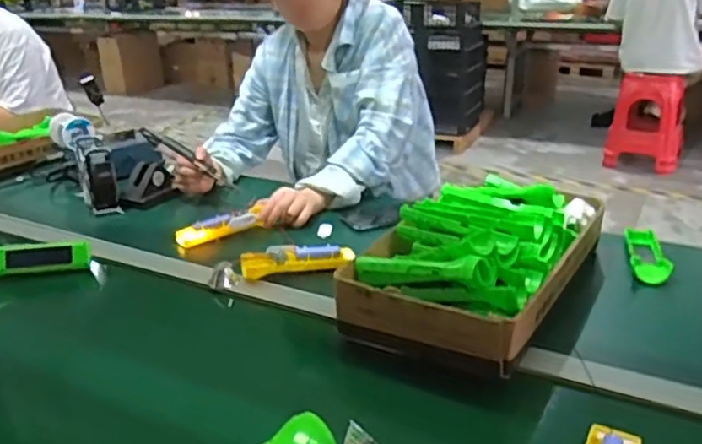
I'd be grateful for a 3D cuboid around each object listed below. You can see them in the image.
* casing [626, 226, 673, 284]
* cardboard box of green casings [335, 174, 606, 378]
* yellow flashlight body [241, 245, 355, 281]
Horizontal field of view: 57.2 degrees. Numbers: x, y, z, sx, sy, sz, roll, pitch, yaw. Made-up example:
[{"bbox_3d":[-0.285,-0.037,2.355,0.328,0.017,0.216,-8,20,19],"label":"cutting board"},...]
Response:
[{"bbox_3d":[0.434,0.043,0.948,0.050,0.021,0.167,5,25,16],"label":"casing"},{"bbox_3d":[0.166,0.033,0.844,0.231,0.095,0.381,13,28,30],"label":"cardboard box of green casings"},{"bbox_3d":[-0.077,0.053,0.941,0.162,0.027,0.045,-4,24,-4],"label":"yellow flashlight body"}]

